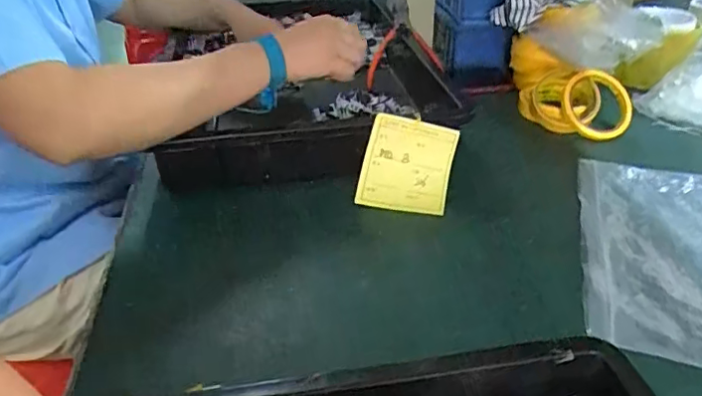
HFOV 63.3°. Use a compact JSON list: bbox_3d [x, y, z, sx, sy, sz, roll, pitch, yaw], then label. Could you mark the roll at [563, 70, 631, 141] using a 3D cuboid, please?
[{"bbox_3d":[0.329,-0.126,0.761,0.091,0.013,0.093,0,80,-2],"label":"roll"}]

